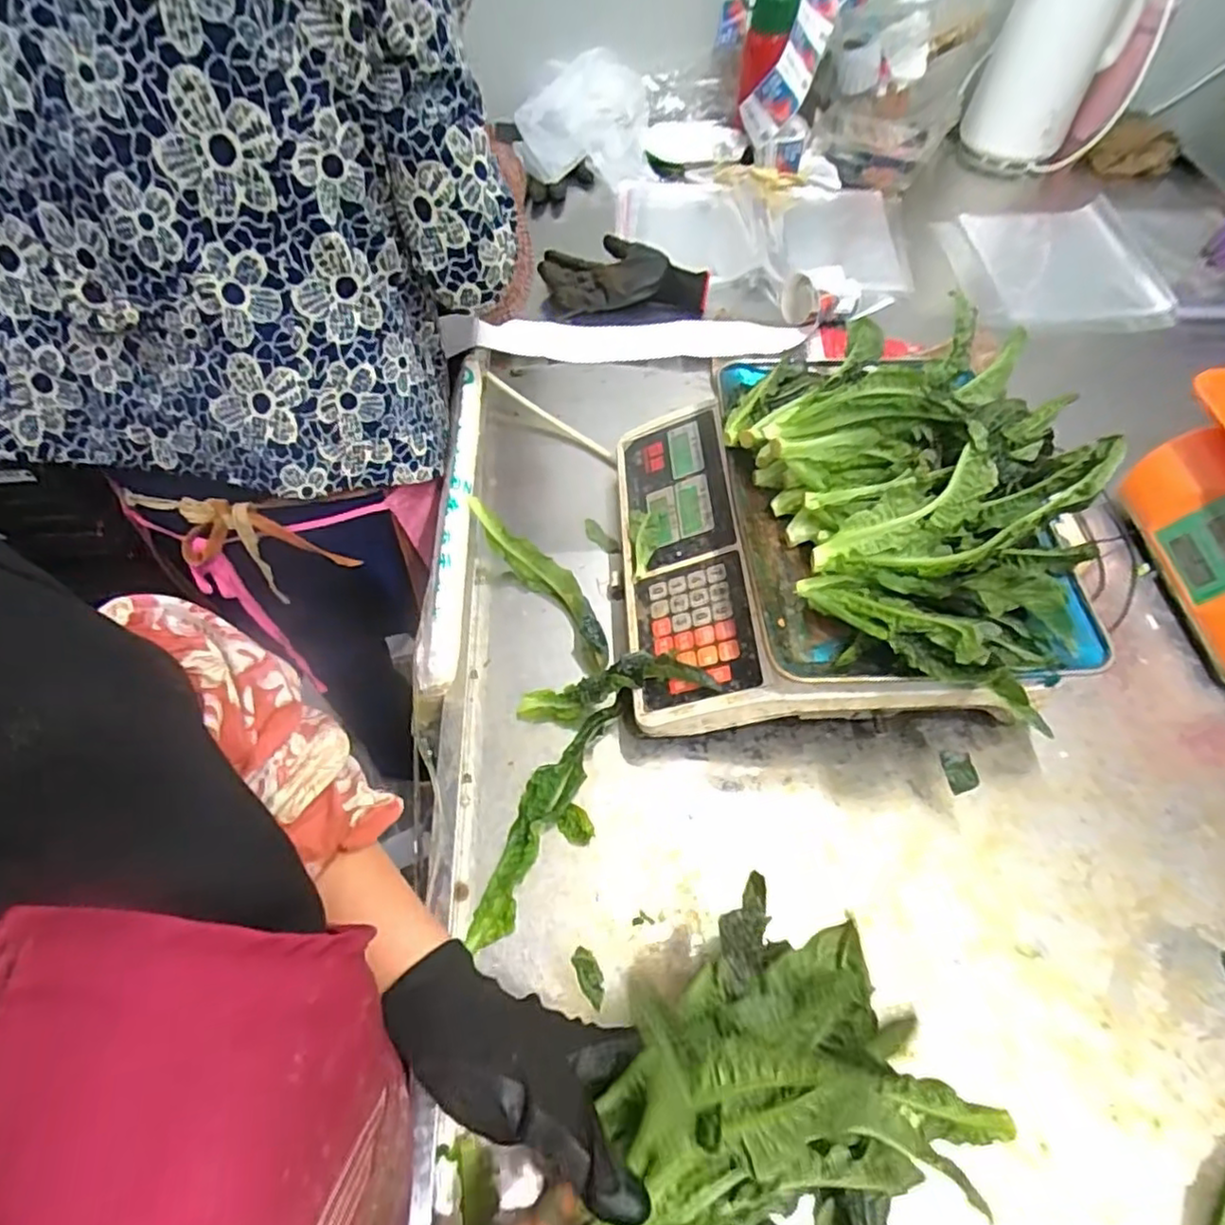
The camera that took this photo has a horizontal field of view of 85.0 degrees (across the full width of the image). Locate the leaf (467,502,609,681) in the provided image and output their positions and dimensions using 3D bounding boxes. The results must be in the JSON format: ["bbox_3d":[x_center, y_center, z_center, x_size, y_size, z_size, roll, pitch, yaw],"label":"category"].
[{"bbox_3d":[-0.063,-0.025,0.610,0.044,0.050,0.192,-36,80,-21],"label":"leaf"}]

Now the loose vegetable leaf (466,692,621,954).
[{"bbox_3d":[-0.052,0.148,0.500,0.035,0.020,0.198,22,61,12],"label":"loose vegetable leaf"}]

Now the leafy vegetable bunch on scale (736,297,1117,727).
[{"bbox_3d":[0.213,-0.104,0.478,0.240,0.109,0.310,6,59,2],"label":"leafy vegetable bunch on scale"}]

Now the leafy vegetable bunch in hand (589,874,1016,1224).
[{"bbox_3d":[0.085,0.220,0.334,0.186,0.086,0.138,-7,59,-5],"label":"leafy vegetable bunch in hand"}]

